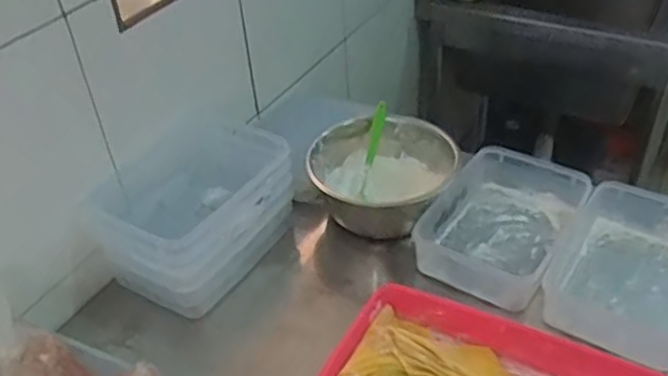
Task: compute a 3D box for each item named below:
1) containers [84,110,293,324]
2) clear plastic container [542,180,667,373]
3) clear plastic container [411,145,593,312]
[{"bbox_3d":[-0.179,0.031,0.907,0.180,0.140,0.260,19,44,28],"label":"containers"},{"bbox_3d":[0.369,0.090,0.826,0.180,0.063,0.234,20,44,28],"label":"clear plastic container"},{"bbox_3d":[0.222,0.044,0.906,0.173,0.062,0.239,20,45,29],"label":"clear plastic container"}]

